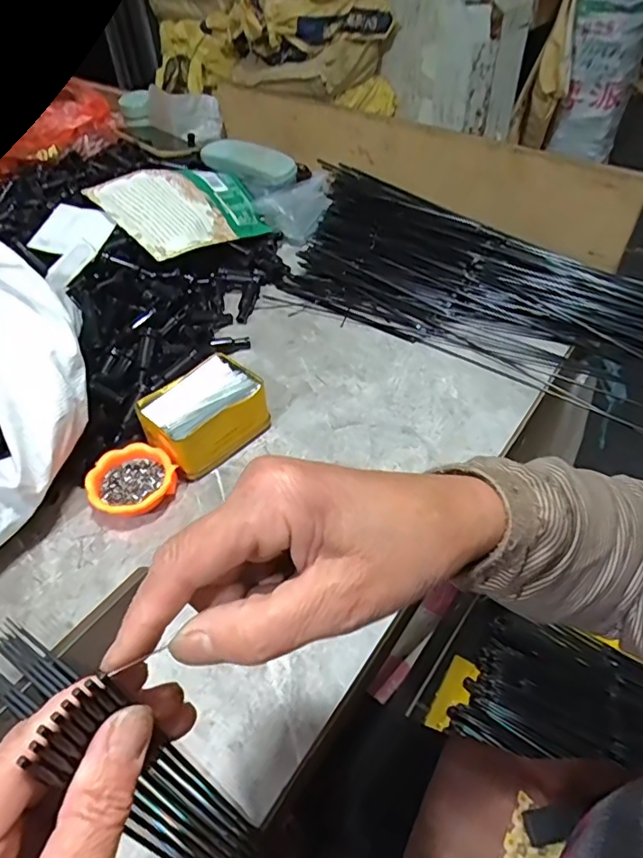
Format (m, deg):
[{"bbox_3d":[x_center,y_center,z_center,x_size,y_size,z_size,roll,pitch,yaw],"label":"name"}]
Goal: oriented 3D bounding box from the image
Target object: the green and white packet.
[{"bbox_3d":[-0.181,-0.310,0.763,0.154,0.022,0.235,43,47,11],"label":"green and white packet"}]

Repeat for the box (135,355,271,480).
[{"bbox_3d":[-0.115,-0.014,0.547,0.080,0.057,0.113,34,57,30],"label":"box"}]

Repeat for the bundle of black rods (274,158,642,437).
[{"bbox_3d":[0.178,-0.181,0.686,0.572,0.027,0.229,35,72,26],"label":"bundle of black rods"}]

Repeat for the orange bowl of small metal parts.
[{"bbox_3d":[-0.176,0.049,0.508,0.074,0.024,0.071,-1,47,2],"label":"orange bowl of small metal parts"}]

